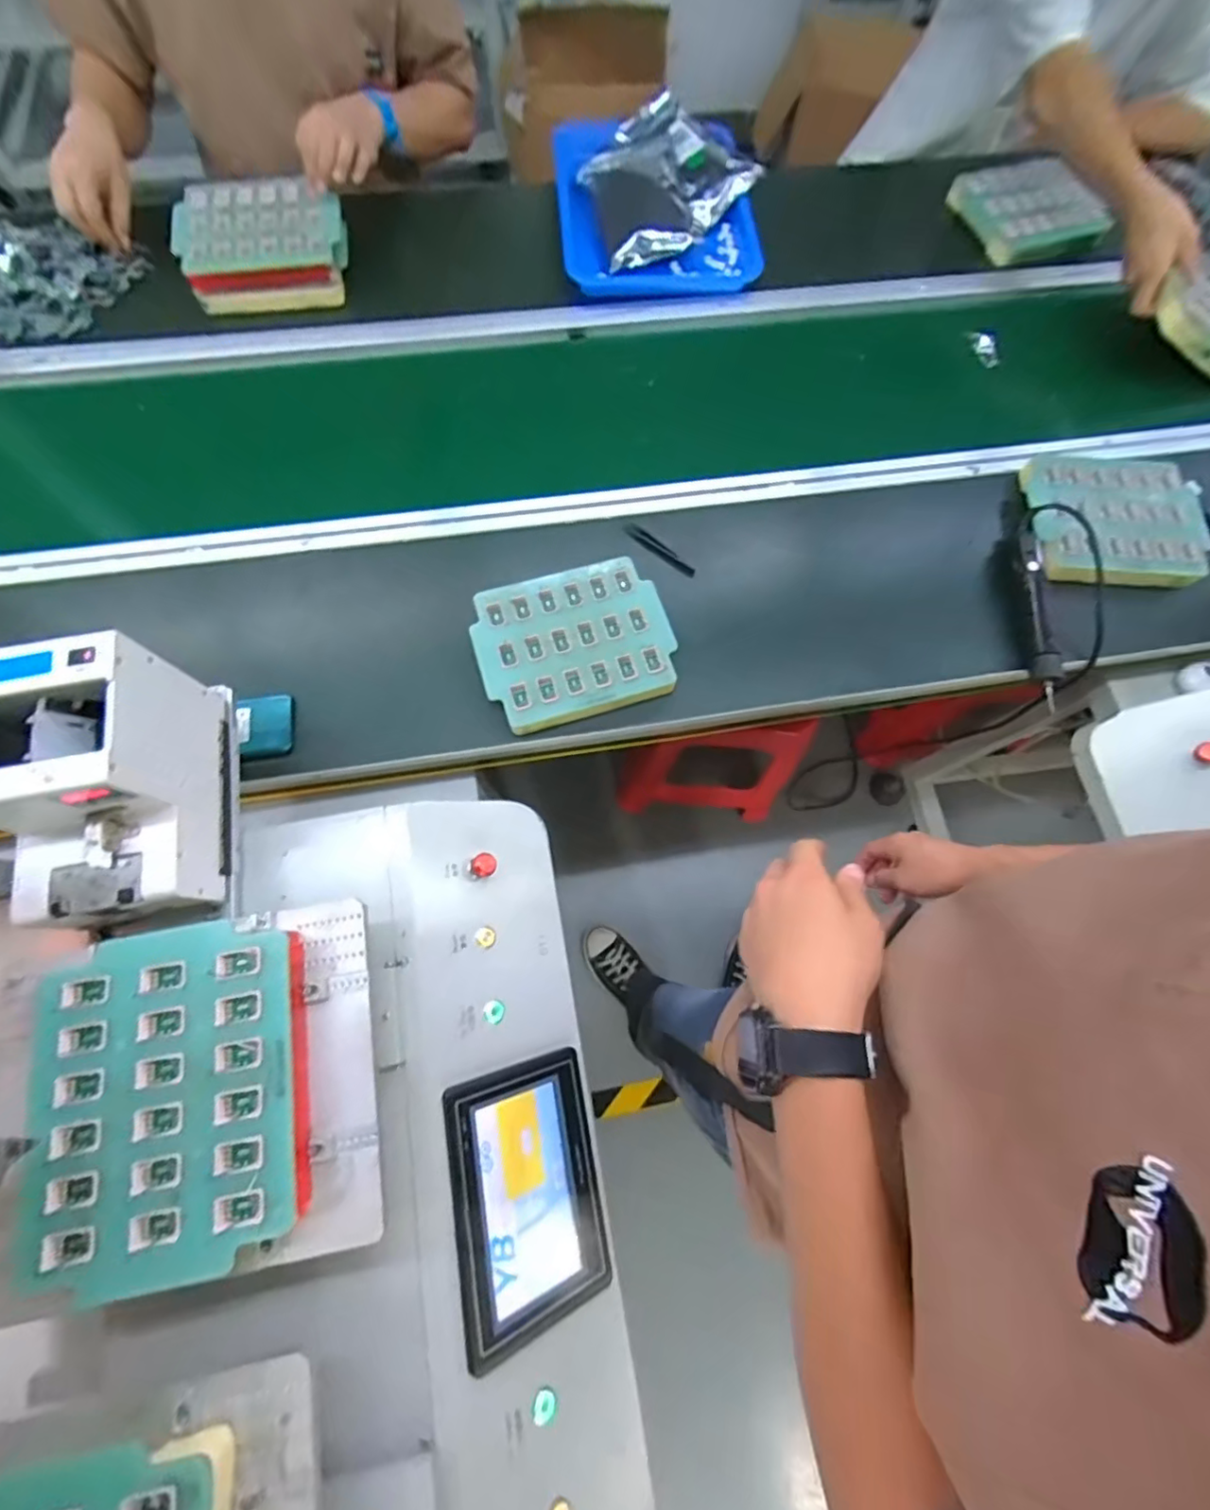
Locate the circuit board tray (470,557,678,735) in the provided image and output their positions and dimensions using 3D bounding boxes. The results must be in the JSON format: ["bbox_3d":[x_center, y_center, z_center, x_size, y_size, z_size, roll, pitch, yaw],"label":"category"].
[{"bbox_3d":[-0.035,-0.131,0.706,0.224,0.047,0.175,-16,72,-6],"label":"circuit board tray"}]

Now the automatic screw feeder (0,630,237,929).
[{"bbox_3d":[-0.422,0.032,0.499,0.132,0.171,0.198,-11,71,-4],"label":"automatic screw feeder"}]

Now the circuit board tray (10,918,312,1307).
[{"bbox_3d":[-0.313,0.244,0.426,0.172,0.032,0.224,-11,71,-4],"label":"circuit board tray"}]

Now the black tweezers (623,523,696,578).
[{"bbox_3d":[0.070,-0.270,0.764,0.110,0.013,0.018,40,75,12],"label":"black tweezers"}]

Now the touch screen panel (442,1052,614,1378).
[{"bbox_3d":[-0.068,0.390,0.528,0.147,0.020,0.199,6,65,-41],"label":"touch screen panel"}]

